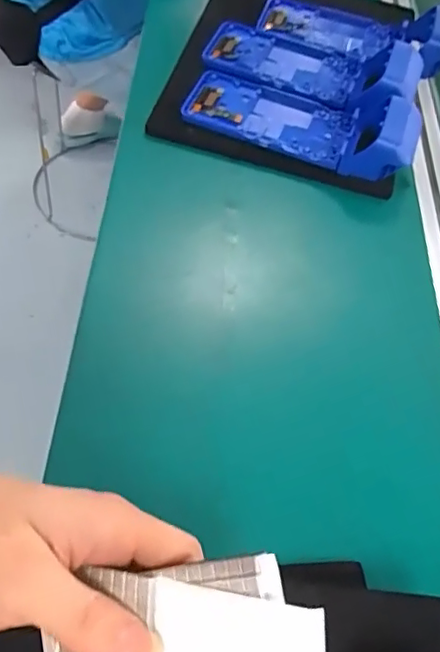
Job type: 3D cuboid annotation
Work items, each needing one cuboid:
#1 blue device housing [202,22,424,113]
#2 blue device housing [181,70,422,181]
[{"bbox_3d":[0.098,-0.283,0.596,0.227,0.042,0.109,27,57,7],"label":"blue device housing"},{"bbox_3d":[0.080,-0.208,0.549,0.222,0.058,0.087,21,57,4],"label":"blue device housing"}]

